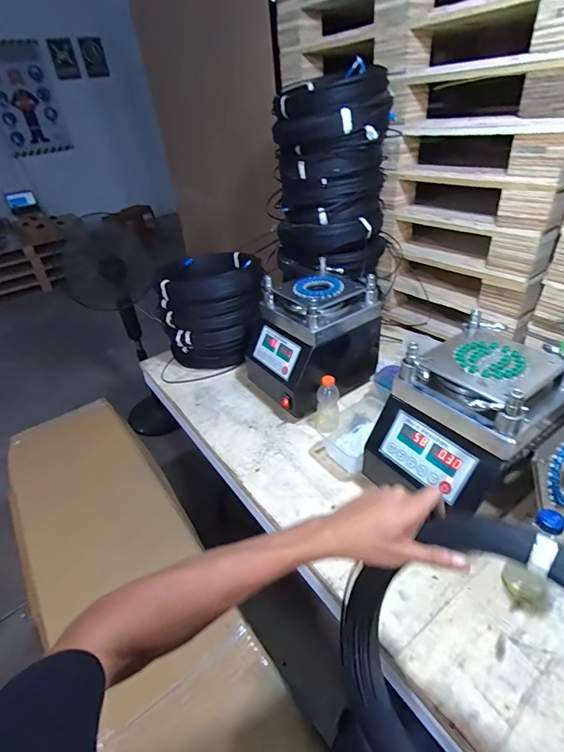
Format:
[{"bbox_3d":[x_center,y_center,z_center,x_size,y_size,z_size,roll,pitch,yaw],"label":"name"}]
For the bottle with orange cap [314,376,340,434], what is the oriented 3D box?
[{"bbox_3d":[0.103,0.066,0.915,0.059,0.140,0.047,-5,35,2],"label":"bottle with orange cap"}]

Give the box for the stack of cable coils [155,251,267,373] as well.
[{"bbox_3d":[-0.184,-0.202,1.216,0.279,0.291,0.310,-4,35,4],"label":"stack of cable coils"}]

